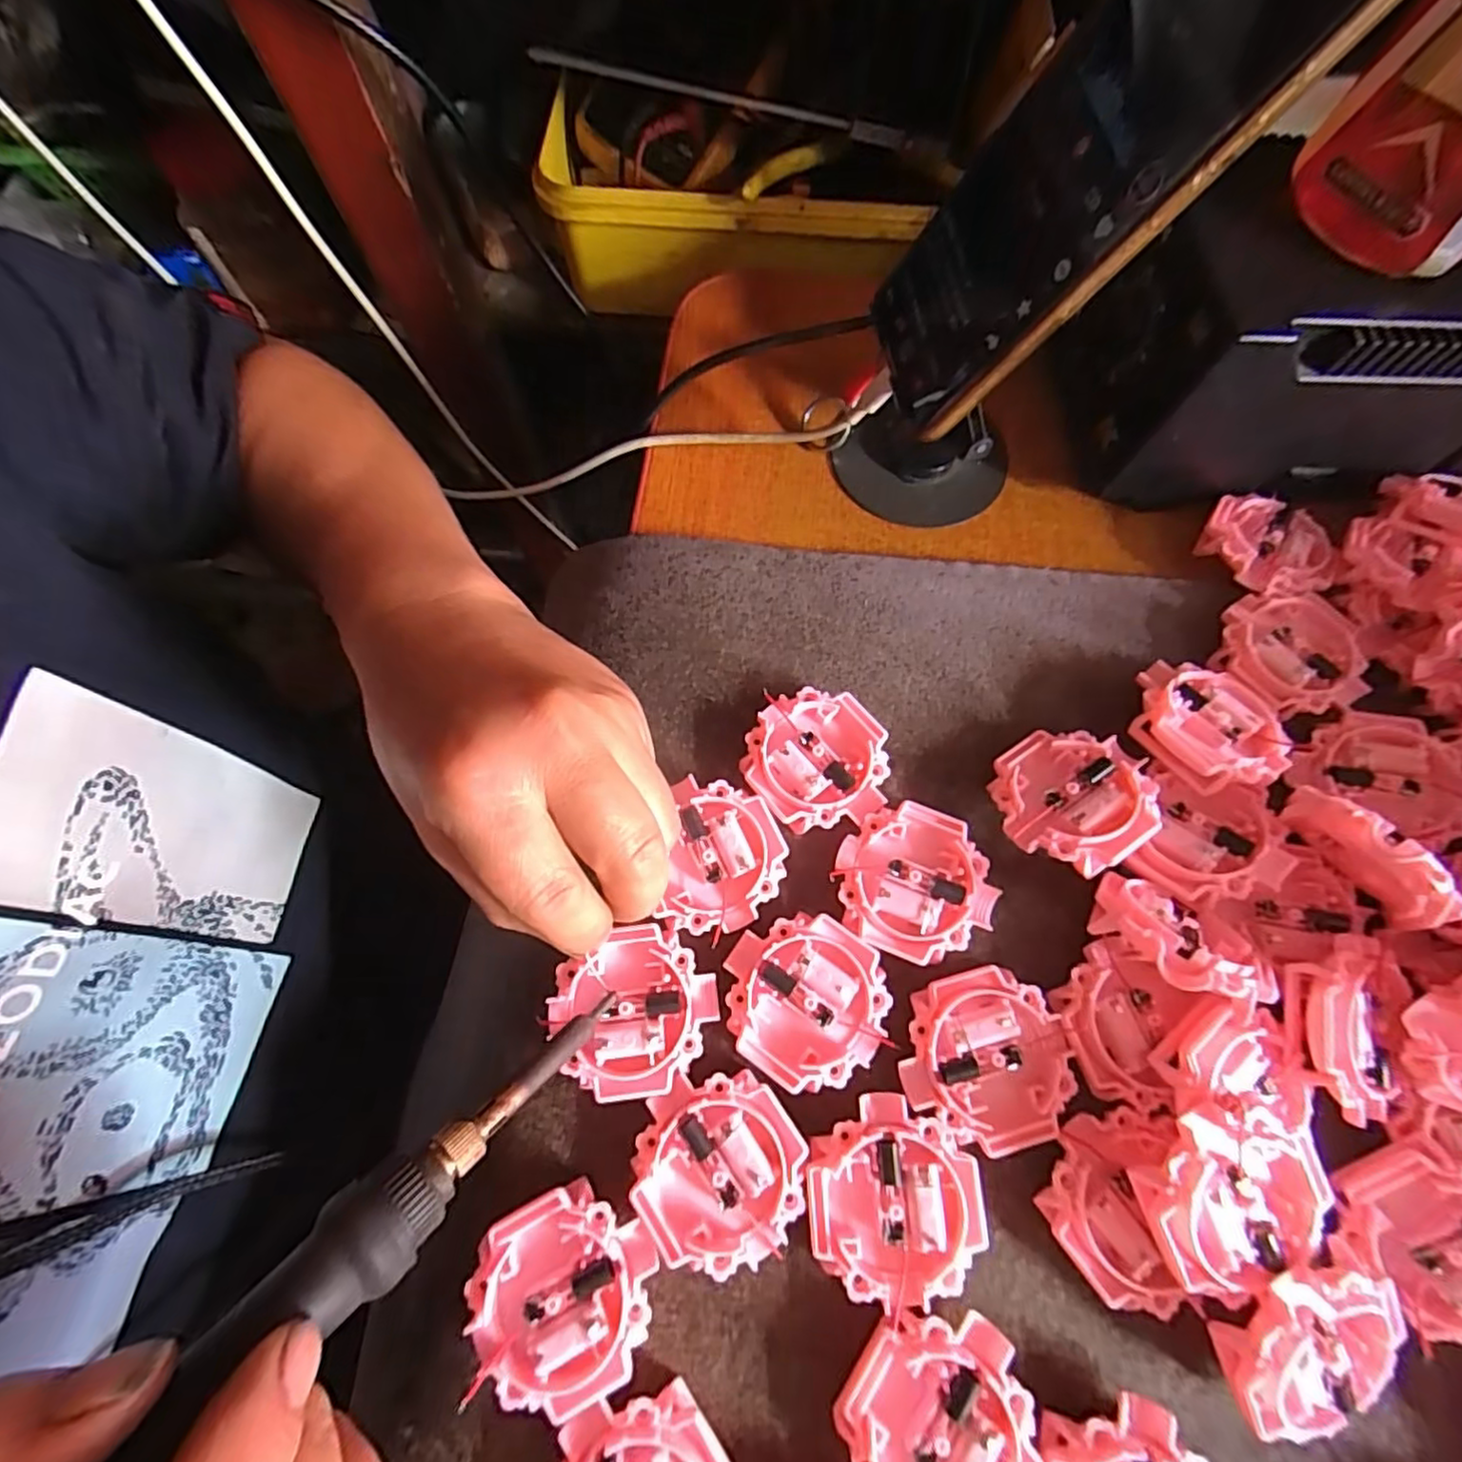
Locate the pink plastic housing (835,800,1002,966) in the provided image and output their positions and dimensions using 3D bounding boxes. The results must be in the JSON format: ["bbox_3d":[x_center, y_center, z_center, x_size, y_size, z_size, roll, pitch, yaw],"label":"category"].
[{"bbox_3d":[0.066,0.054,0.236,0.054,0.011,0.052,0,72,0],"label":"pink plastic housing"}]

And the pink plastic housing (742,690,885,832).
[{"bbox_3d":[0.032,0.011,0.252,0.052,0.013,0.050,-5,72,-2],"label":"pink plastic housing"}]

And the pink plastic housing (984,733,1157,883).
[{"bbox_3d":[0.124,0.026,0.241,0.052,0.015,0.052,-8,51,11],"label":"pink plastic housing"}]

